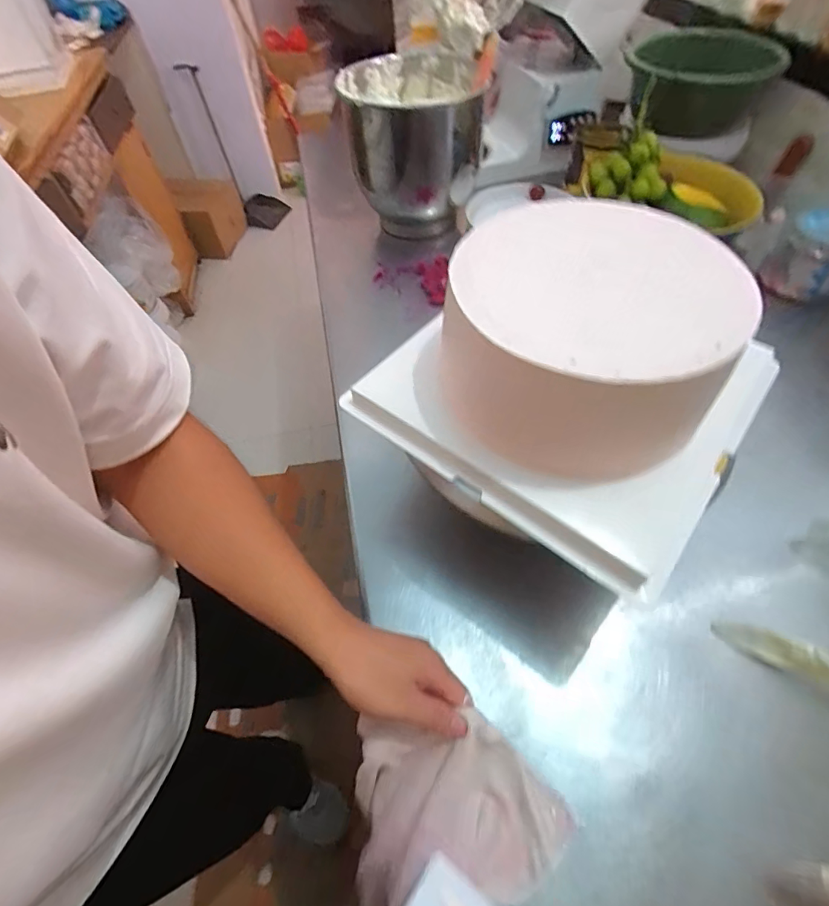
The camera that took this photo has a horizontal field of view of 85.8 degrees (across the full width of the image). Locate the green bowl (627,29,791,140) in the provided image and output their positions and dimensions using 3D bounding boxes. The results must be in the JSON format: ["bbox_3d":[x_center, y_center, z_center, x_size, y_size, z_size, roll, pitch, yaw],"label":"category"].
[{"bbox_3d":[0.466,-0.620,0.738,0.218,0.094,0.267,19,58,16],"label":"green bowl"}]

